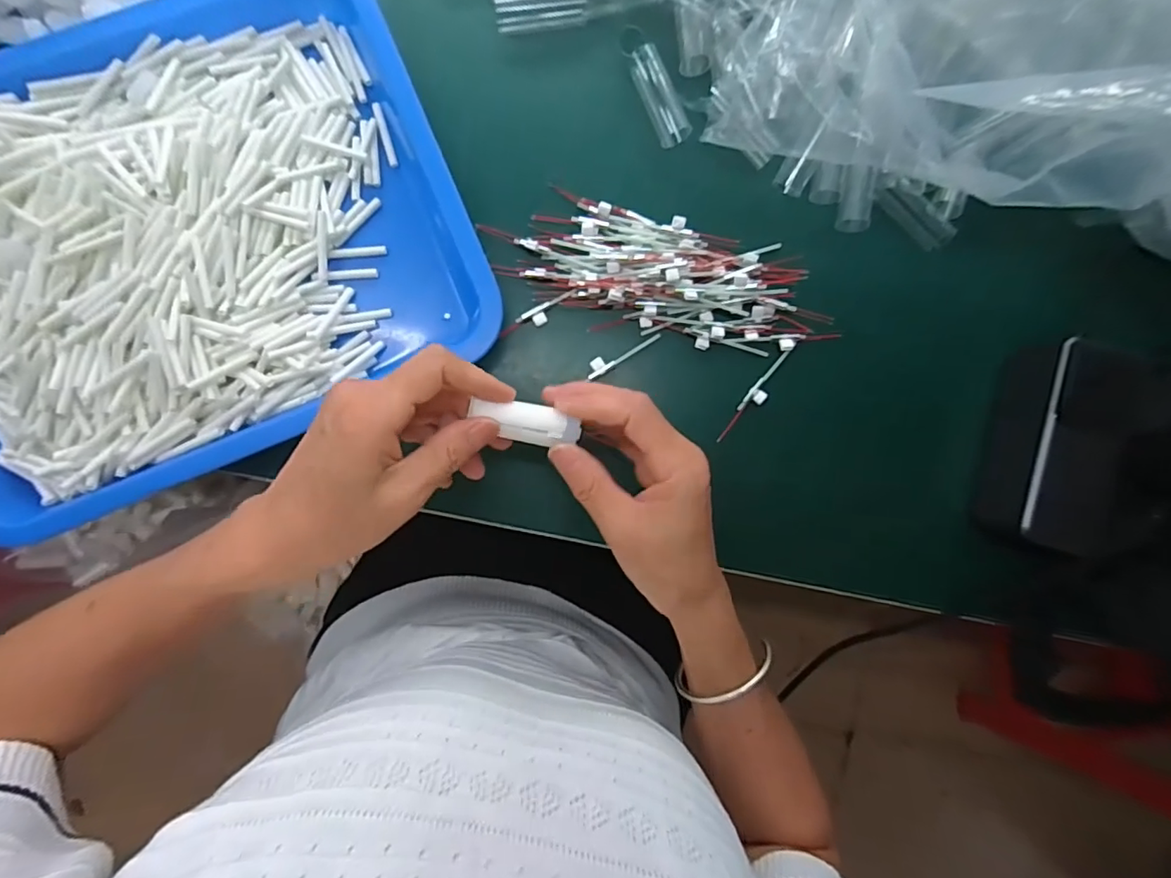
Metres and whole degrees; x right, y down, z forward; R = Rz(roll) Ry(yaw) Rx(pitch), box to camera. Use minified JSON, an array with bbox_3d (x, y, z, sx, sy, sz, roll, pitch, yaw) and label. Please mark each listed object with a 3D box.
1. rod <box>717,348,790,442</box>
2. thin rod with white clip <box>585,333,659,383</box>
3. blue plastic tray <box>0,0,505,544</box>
[{"bbox_3d":[0.115,-0.028,0.369,0.012,0.010,0.074,39,86,-5],"label":"rod"},{"bbox_3d":[0.024,-0.057,0.363,0.055,0.005,0.011,-29,93,-6],"label":"thin rod with white clip"},{"bbox_3d":[-0.240,-0.119,0.321,0.330,0.030,0.249,-24,93,-6],"label":"blue plastic tray"}]

